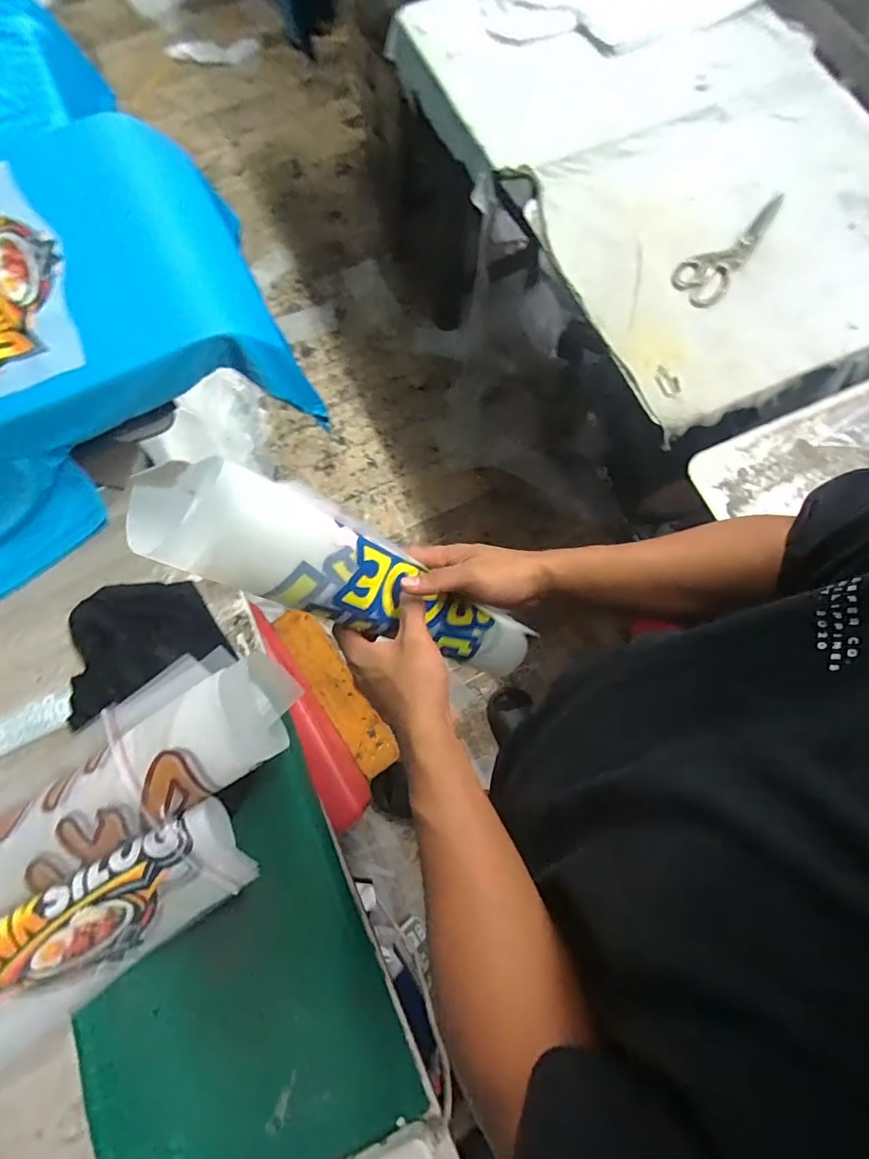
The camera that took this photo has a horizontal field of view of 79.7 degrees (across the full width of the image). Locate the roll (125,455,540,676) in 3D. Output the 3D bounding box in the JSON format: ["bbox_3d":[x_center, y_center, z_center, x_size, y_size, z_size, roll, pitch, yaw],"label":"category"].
[{"bbox_3d":[-0.045,0.009,0.434,0.368,0.050,0.075,27,72,-39],"label":"roll"}]

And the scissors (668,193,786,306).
[{"bbox_3d":[0.412,-0.470,0.731,0.071,0.014,0.216,37,79,10],"label":"scissors"}]

